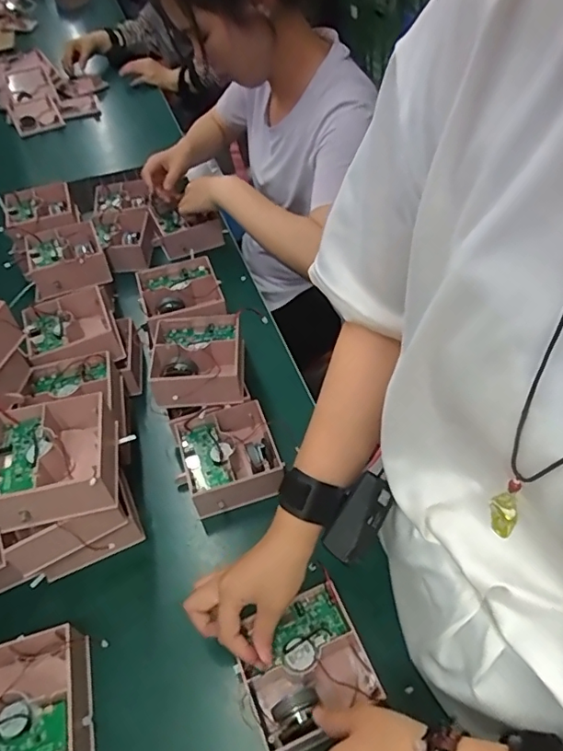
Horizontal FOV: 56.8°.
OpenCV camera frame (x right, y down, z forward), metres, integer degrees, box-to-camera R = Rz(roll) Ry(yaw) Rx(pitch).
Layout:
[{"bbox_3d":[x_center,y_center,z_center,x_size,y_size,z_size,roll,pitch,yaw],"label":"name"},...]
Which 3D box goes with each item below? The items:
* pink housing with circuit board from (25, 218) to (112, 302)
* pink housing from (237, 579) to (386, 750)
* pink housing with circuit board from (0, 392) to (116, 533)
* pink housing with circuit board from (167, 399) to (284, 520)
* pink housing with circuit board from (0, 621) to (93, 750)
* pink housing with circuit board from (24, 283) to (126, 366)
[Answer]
[{"bbox_3d":[-0.323,-0.171,0.776,0.111,0.052,0.115,-23,50,-13],"label":"pink housing with circuit board"},{"bbox_3d":[0.021,0.247,0.441,0.105,0.048,0.098,-25,51,-15],"label":"pink housing"},{"bbox_3d":[-0.209,0.076,0.480,0.106,0.049,0.104,-12,49,-4],"label":"pink housing with circuit board"},{"bbox_3d":[-0.059,0.088,0.585,0.101,0.045,0.106,-17,49,-9],"label":"pink housing with circuit board"},{"bbox_3d":[-0.219,0.285,0.438,0.113,0.049,0.110,-14,49,-6],"label":"pink housing with circuit board"},{"bbox_3d":[-0.264,-0.048,0.668,0.104,0.060,0.111,-23,50,-13],"label":"pink housing with circuit board"}]

